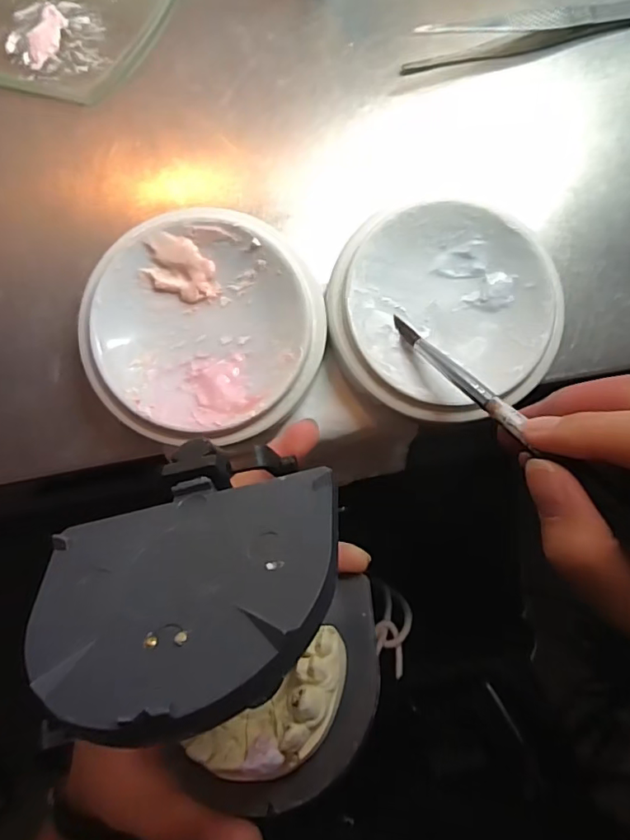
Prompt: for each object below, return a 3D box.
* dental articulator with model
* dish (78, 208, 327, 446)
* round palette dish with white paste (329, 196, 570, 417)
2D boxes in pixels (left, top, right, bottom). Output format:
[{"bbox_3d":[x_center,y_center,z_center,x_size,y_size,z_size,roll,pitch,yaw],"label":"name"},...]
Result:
[{"bbox_3d":[-0.020,0.058,0.133,0.073,0.063,0.080,-21,125,-6],"label":"dental articulator with model"},{"bbox_3d":[-0.042,-0.035,0.210,0.088,0.024,0.085,0,85,-1],"label":"dish"},{"bbox_3d":[0.051,-0.042,0.214,0.087,0.024,0.081,0,85,-1],"label":"round palette dish with white paste"}]

